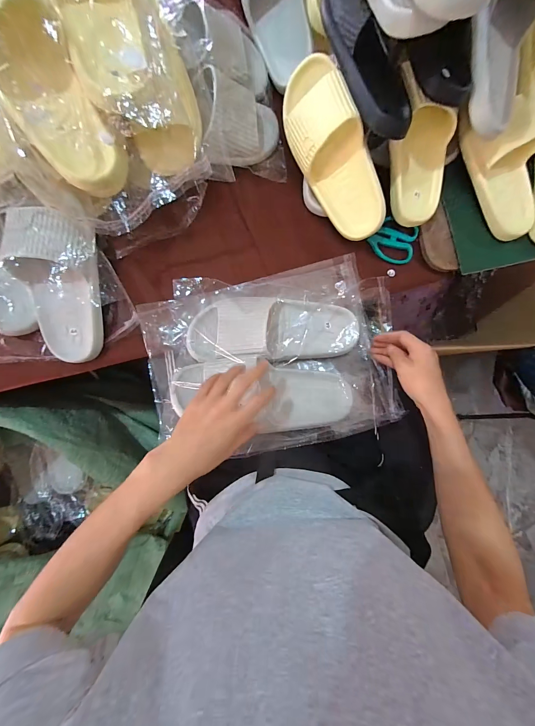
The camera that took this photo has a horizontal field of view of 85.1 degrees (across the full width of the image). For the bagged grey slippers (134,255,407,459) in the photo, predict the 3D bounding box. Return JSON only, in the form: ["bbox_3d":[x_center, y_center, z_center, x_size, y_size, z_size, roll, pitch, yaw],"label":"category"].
[{"bbox_3d":[0.011,-0.013,0.472,0.400,0.080,0.287,-10,89,-3],"label":"bagged grey slippers"}]

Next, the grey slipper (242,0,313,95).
[{"bbox_3d":[0.015,-0.602,0.499,0.104,0.054,0.247,-11,94,24],"label":"grey slipper"}]

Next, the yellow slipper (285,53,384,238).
[{"bbox_3d":[0.104,-0.327,0.464,0.106,0.078,0.262,-20,113,32],"label":"yellow slipper"}]

